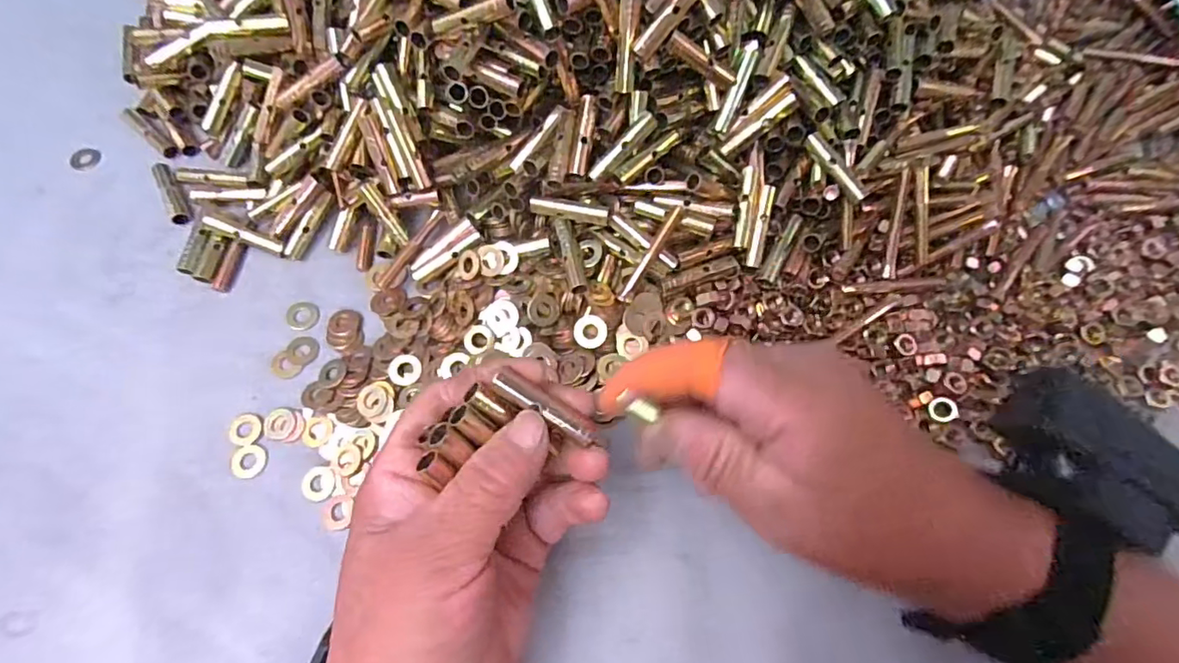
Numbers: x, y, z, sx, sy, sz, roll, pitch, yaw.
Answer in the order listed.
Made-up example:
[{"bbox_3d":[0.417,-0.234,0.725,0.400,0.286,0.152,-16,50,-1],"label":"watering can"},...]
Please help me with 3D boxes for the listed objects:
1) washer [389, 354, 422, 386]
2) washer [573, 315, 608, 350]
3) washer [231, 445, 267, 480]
[{"bbox_3d":[-0.097,0.020,0.294,0.017,0.004,0.016,0,70,0],"label":"washer"},{"bbox_3d":[0.001,0.000,0.288,0.017,0.004,0.017,-1,79,6],"label":"washer"},{"bbox_3d":[-0.170,0.064,0.278,0.016,0.004,0.016,0,70,0],"label":"washer"}]

